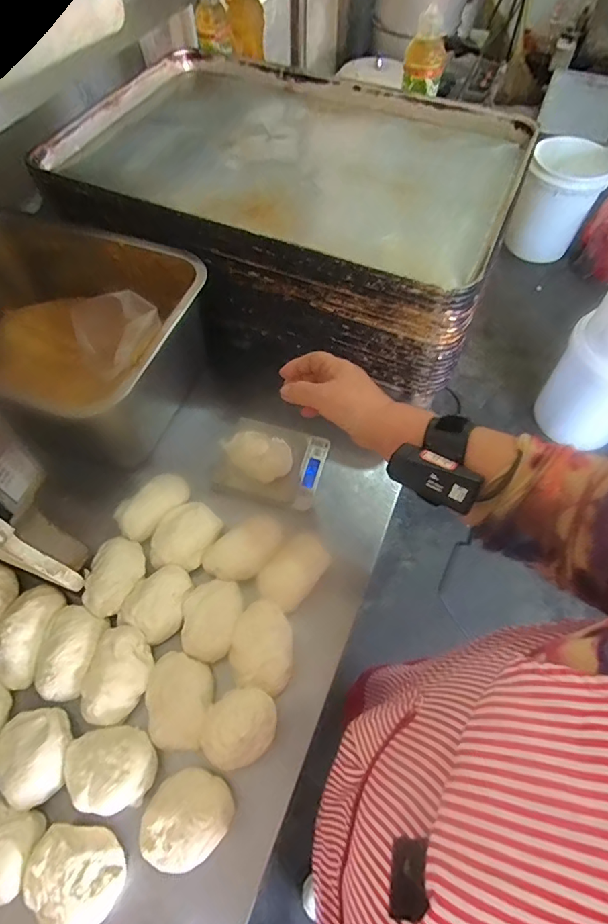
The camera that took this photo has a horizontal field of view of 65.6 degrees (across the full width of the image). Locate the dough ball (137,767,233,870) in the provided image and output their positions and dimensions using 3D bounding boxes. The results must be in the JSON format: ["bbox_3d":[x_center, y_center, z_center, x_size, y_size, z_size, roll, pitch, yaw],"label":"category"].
[{"bbox_3d":[-0.099,0.302,0.401,0.062,0.039,0.074,39,67,20],"label":"dough ball"}]

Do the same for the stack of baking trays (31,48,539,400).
[{"bbox_3d":[-0.016,-0.371,0.729,0.596,0.217,0.436,20,61,11],"label":"stack of baking trays"}]

